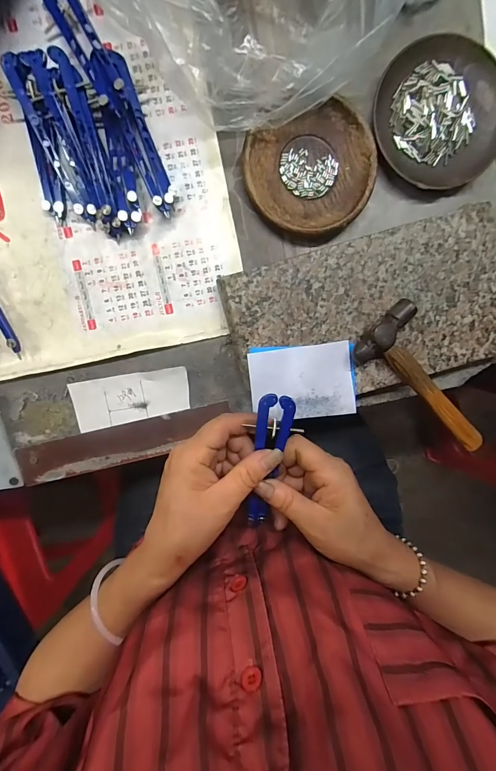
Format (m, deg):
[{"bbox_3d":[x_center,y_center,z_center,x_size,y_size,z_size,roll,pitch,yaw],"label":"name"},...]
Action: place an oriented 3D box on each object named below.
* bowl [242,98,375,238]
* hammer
[{"bbox_3d":[0.056,-0.182,0.298,0.107,0.015,0.097,-24,99,1],"label":"bowl"},{"bbox_3d":[0.166,-0.006,0.301,0.149,0.022,0.062,38,95,-8],"label":"hammer"}]

